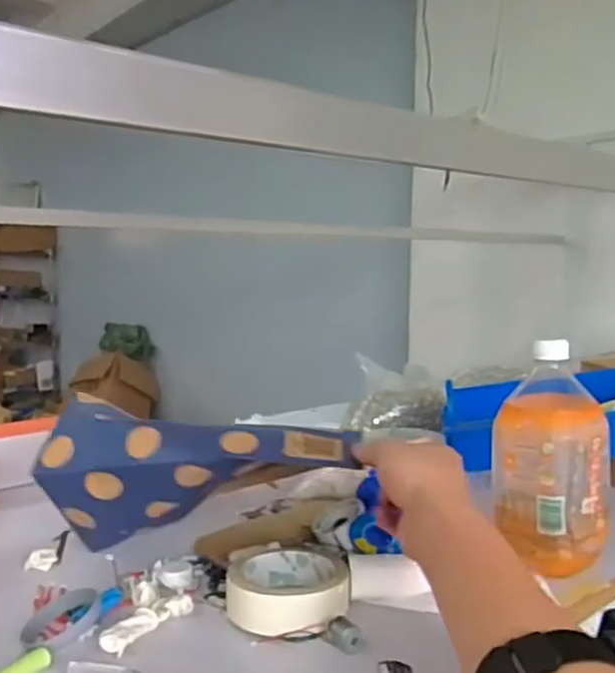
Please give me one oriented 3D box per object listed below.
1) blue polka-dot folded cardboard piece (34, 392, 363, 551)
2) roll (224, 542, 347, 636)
[{"bbox_3d":[-0.092,0.111,0.589,0.258,0.125,0.071,-8,5,9],"label":"blue polka-dot folded cardboard piece"},{"bbox_3d":[-0.013,0.198,0.558,0.092,0.030,0.108,2,7,8],"label":"roll"}]

